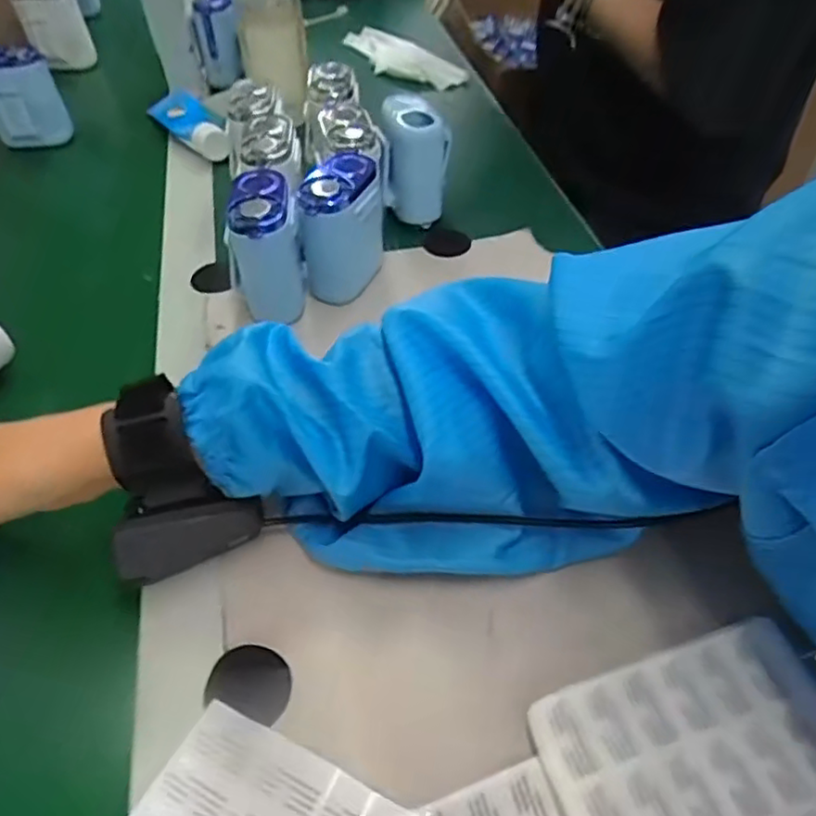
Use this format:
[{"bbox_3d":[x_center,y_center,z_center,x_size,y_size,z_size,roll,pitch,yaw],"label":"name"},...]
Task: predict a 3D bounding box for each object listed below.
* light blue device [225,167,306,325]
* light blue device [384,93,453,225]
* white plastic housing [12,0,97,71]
[{"bbox_3d":[-0.093,-0.104,0.412,0.043,0.074,0.067,-10,51,-8],"label":"light blue device"},{"bbox_3d":[0.007,-0.184,0.482,0.049,0.086,0.049,1,51,2],"label":"light blue device"},{"bbox_3d":[-0.405,-0.440,0.720,0.064,0.081,0.048,-22,54,-17],"label":"white plastic housing"}]

